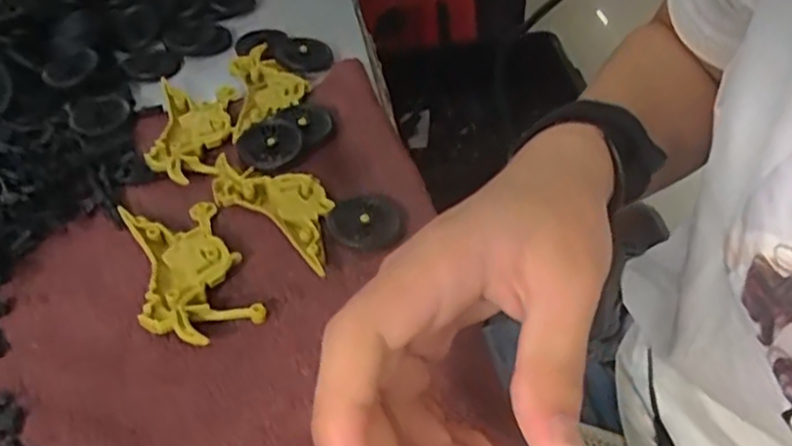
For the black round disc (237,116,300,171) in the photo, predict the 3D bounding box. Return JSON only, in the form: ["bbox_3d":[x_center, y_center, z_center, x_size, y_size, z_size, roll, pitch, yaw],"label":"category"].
[{"bbox_3d":[-0.073,-0.047,0.405,0.036,0.005,0.041,-16,46,-13],"label":"black round disc"}]

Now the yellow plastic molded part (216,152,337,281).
[{"bbox_3d":[-0.059,-0.012,0.367,0.095,0.010,0.044,29,53,29],"label":"yellow plastic molded part"}]

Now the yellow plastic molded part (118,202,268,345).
[{"bbox_3d":[-0.102,0.022,0.339,0.049,0.013,0.096,-21,47,-18],"label":"yellow plastic molded part"}]

